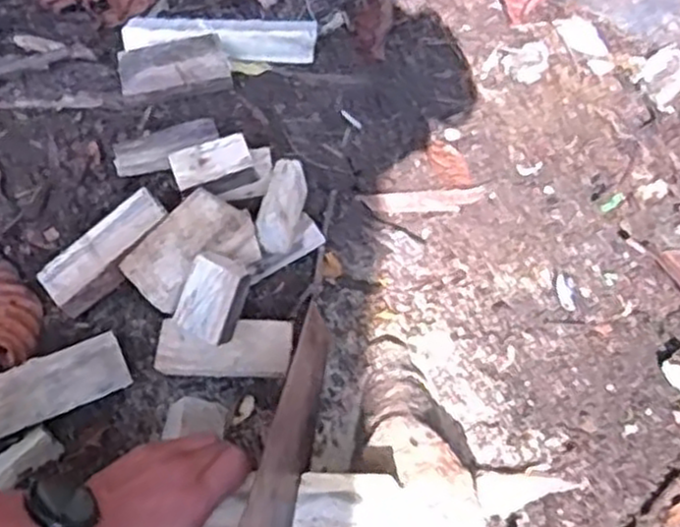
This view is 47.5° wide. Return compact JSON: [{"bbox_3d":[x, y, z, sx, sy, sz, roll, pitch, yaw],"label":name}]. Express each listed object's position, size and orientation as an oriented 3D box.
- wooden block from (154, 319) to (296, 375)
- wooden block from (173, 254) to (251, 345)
[{"bbox_3d":[-0.093,0.066,0.613,0.108,0.012,0.041,1,77,6],"label":"wooden block"},{"bbox_3d":[-0.100,0.025,0.600,0.045,0.021,0.062,27,99,18],"label":"wooden block"}]

